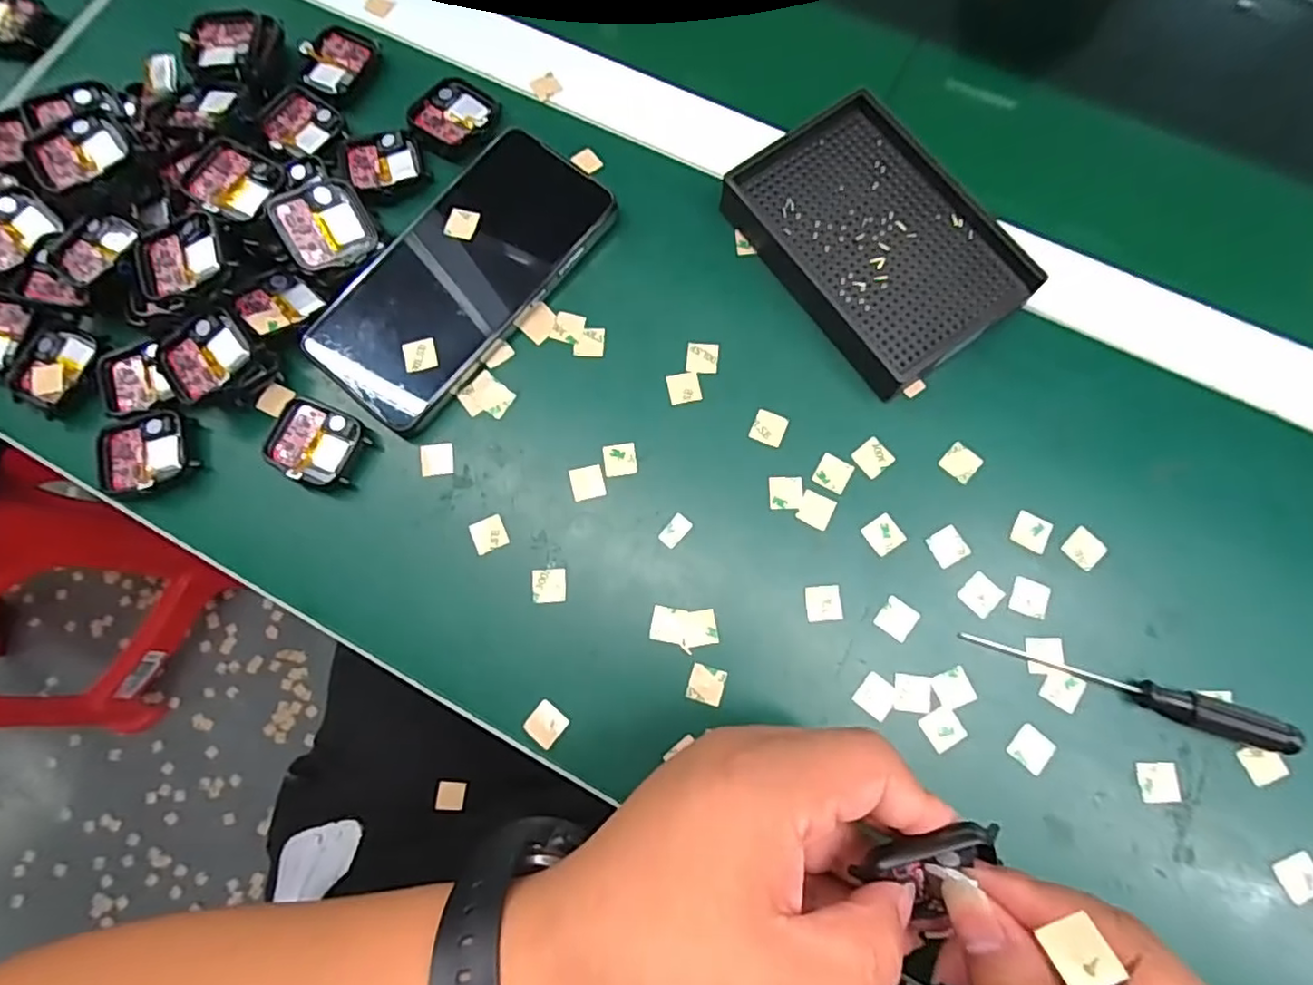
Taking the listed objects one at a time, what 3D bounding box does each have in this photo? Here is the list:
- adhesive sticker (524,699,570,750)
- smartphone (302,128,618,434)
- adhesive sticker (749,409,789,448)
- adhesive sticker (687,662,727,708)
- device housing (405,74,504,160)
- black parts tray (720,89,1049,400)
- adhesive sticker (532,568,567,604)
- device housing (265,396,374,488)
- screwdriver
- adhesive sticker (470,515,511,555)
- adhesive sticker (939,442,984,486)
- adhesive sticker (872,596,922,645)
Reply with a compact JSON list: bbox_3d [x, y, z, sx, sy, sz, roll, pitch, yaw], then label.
[{"bbox_3d":[-0.049,0.103,0.281,0.016,0.004,0.016,37,79,10],"label":"adhesive sticker"},{"bbox_3d":[-0.100,-0.111,0.325,0.079,0.016,0.160,38,79,10],"label":"smartphone"},{"bbox_3d":[0.055,-0.031,0.310,0.016,0.004,0.016,20,78,6],"label":"adhesive sticker"},{"bbox_3d":[0.022,0.086,0.284,0.015,0.004,0.015,16,76,3],"label":"adhesive sticker"},{"bbox_3d":[-0.110,-0.206,0.349,0.042,0.008,0.046,29,78,8],"label":"device housing"},{"bbox_3d":[0.108,-0.125,0.319,0.092,0.026,0.137,-36,78,-8],"label":"black parts tray"},{"bbox_3d":[-0.050,0.044,0.298,0.016,0.004,0.016,0,75,-4],"label":"adhesive sticker"},{"bbox_3d":[-0.166,-0.024,0.311,0.046,0.008,0.038,23,77,6],"label":"device housing"},{"bbox_3d":[0.198,0.083,0.269,0.129,0.017,0.014,16,77,5],"label":"screwdriver"},{"bbox_3d":[-0.080,0.020,0.304,0.016,0.004,0.016,-23,79,-13],"label":"adhesive sticker"},{"bbox_3d":[0.144,-0.014,0.302,0.016,0.004,0.017,39,82,12],"label":"adhesive sticker"},{"bbox_3d":[0.109,0.056,0.285,0.016,0.004,0.016,37,79,10],"label":"adhesive sticker"}]

